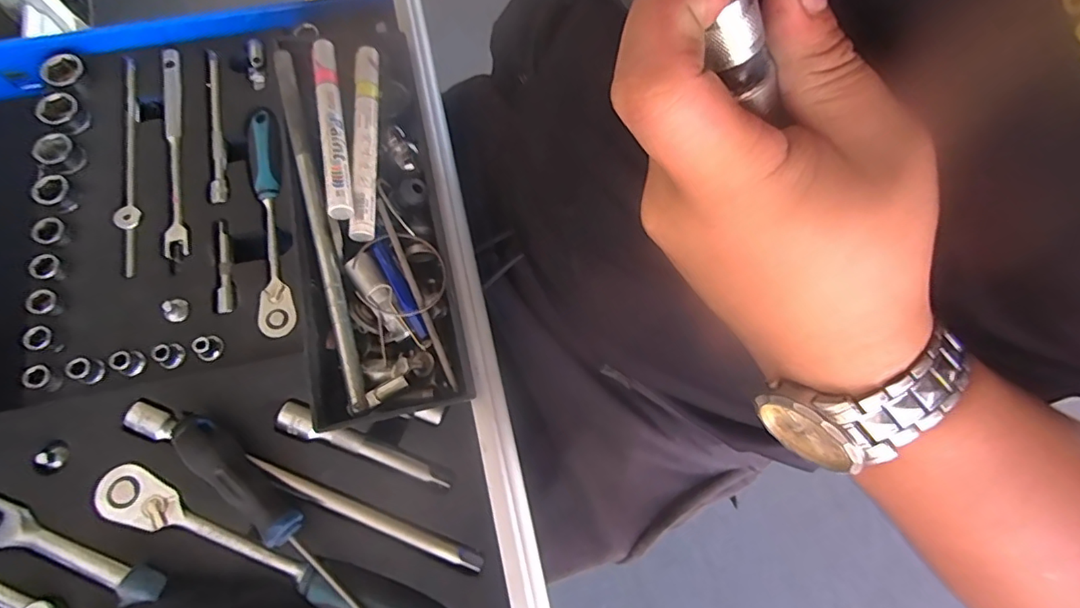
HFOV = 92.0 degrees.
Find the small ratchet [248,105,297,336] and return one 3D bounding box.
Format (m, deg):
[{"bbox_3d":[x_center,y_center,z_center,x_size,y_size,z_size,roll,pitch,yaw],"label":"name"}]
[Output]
[{"bbox_3d":[-0.203,-0.065,0.391,0.024,0.025,0.184,-12,73,-6],"label":"small ratchet"}]

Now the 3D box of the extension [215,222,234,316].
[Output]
[{"bbox_3d":[-0.230,-0.027,0.380,0.012,0.009,0.072,-8,72,-5],"label":"extension"}]

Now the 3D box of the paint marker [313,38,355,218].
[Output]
[{"bbox_3d":[-0.136,-0.118,0.342,0.014,0.017,0.136,-11,72,-6],"label":"paint marker"}]

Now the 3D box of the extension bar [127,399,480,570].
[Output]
[{"bbox_3d":[-0.152,0.116,0.330,0.245,0.018,0.016,21,72,5],"label":"extension bar"}]

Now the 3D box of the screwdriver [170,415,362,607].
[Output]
[{"bbox_3d":[-0.149,0.138,0.310,0.190,0.025,0.025,42,71,8],"label":"screwdriver"}]

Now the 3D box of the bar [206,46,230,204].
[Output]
[{"bbox_3d":[-0.259,-0.143,0.414,0.013,0.020,0.141,-11,72,-6],"label":"bar"}]

